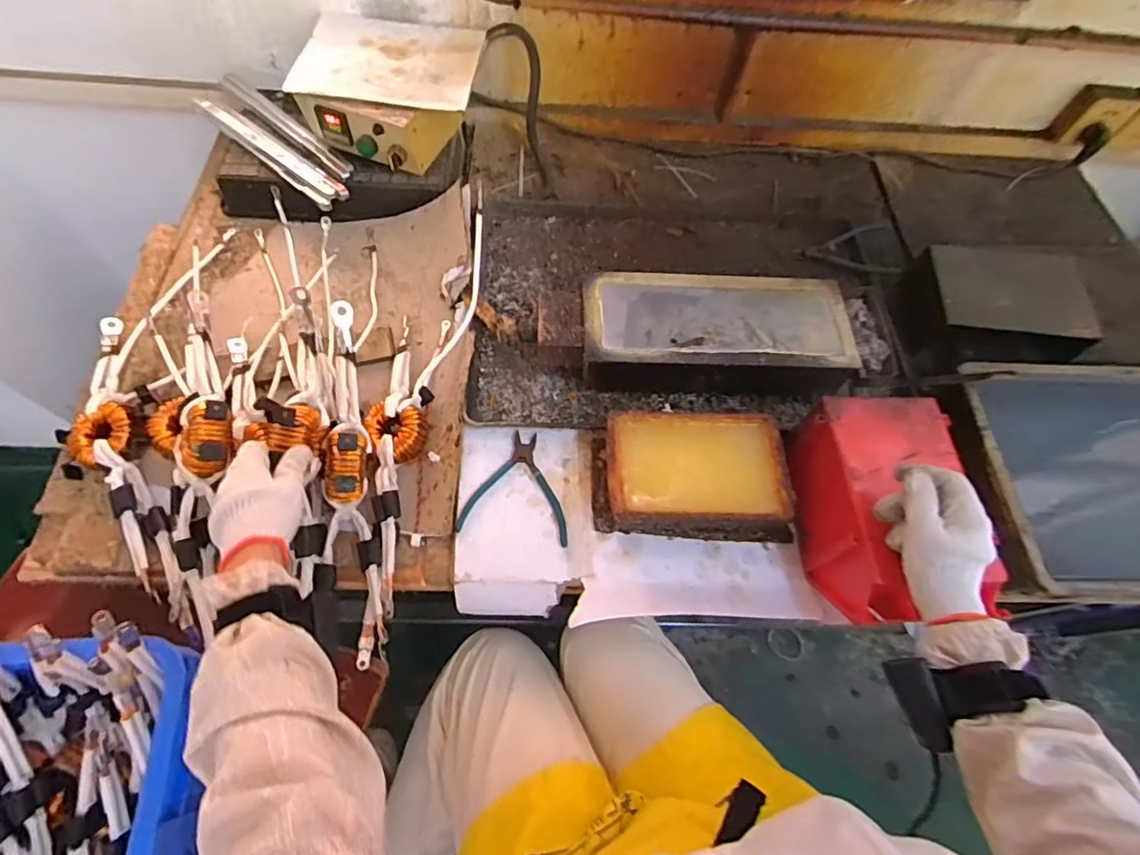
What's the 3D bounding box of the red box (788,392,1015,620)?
[{"bbox_3d":[0.330,0.088,0.589,0.147,0.102,0.232,6,62,-1],"label":"red box"}]

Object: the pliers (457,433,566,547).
[{"bbox_3d":[-0.057,0.069,0.652,0.125,0.011,0.129,10,62,1],"label":"pliers"}]

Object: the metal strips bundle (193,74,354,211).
[{"bbox_3d":[-0.453,-0.445,0.829,0.345,0.022,0.094,40,67,16],"label":"metal strips bundle"}]

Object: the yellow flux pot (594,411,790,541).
[{"bbox_3d":[0.139,0.055,0.633,0.219,0.068,0.138,1,63,-3],"label":"yellow flux pot"}]

